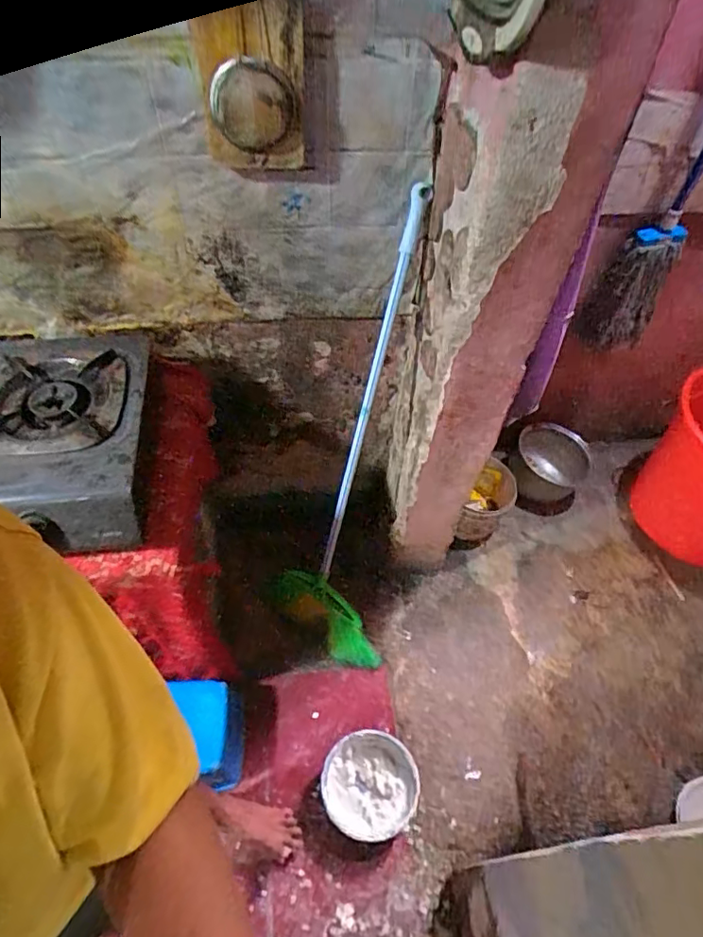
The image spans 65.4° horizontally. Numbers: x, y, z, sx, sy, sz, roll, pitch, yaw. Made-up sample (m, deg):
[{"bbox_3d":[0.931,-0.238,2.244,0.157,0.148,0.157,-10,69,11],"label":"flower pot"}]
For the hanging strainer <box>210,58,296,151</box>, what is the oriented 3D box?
[{"bbox_3d":[-0.126,-0.464,0.698,0.113,0.119,0.020,16,68,9],"label":"hanging strainer"}]

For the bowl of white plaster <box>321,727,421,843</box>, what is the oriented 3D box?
[{"bbox_3d":[0.039,0.682,1.182,0.205,0.051,0.202,2,53,-2],"label":"bowl of white plaster"}]

